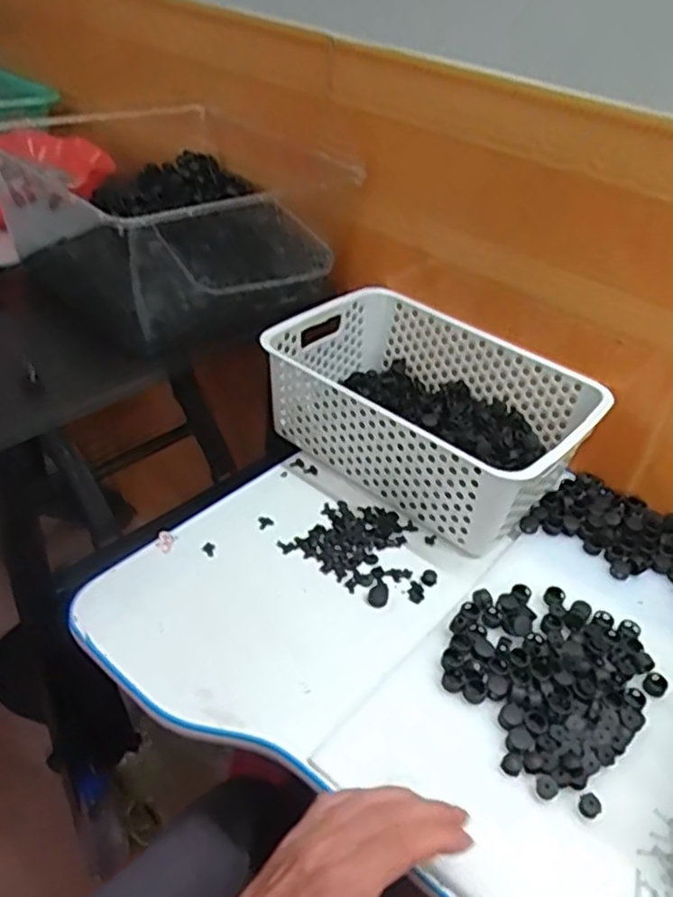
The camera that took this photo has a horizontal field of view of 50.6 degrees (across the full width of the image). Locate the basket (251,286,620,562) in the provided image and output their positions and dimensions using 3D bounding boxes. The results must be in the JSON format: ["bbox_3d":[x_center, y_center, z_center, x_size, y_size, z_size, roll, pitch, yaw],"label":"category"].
[{"bbox_3d":[0.094,-0.041,0.733,0.302,0.106,0.199,32,45,28],"label":"basket"}]

